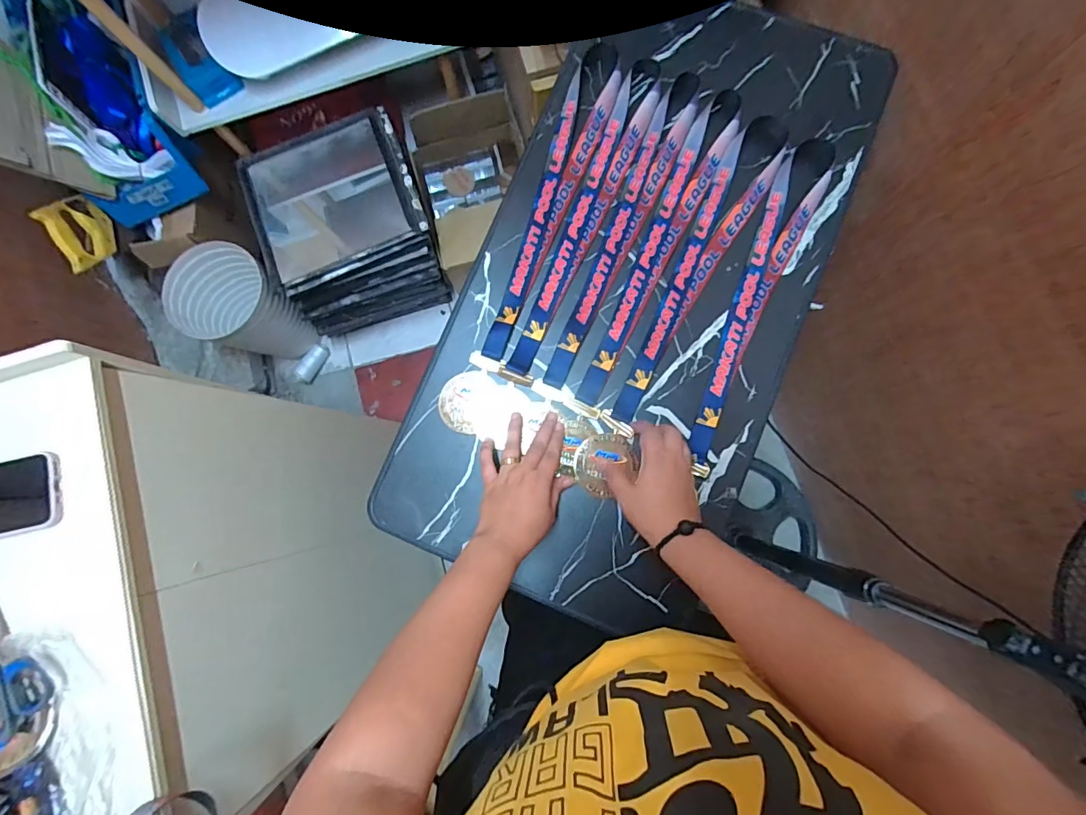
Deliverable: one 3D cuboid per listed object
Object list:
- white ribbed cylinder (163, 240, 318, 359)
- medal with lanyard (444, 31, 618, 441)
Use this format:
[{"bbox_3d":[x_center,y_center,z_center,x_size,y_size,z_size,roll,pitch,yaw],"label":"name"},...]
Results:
[{"bbox_3d":[-0.691,-0.231,1.161,0.208,0.304,0.202,0,83,2],"label":"white ribbed cylinder"},{"bbox_3d":[-0.011,-0.217,0.608,0.072,0.006,0.513,18,84,4],"label":"medal with lanyard"}]

